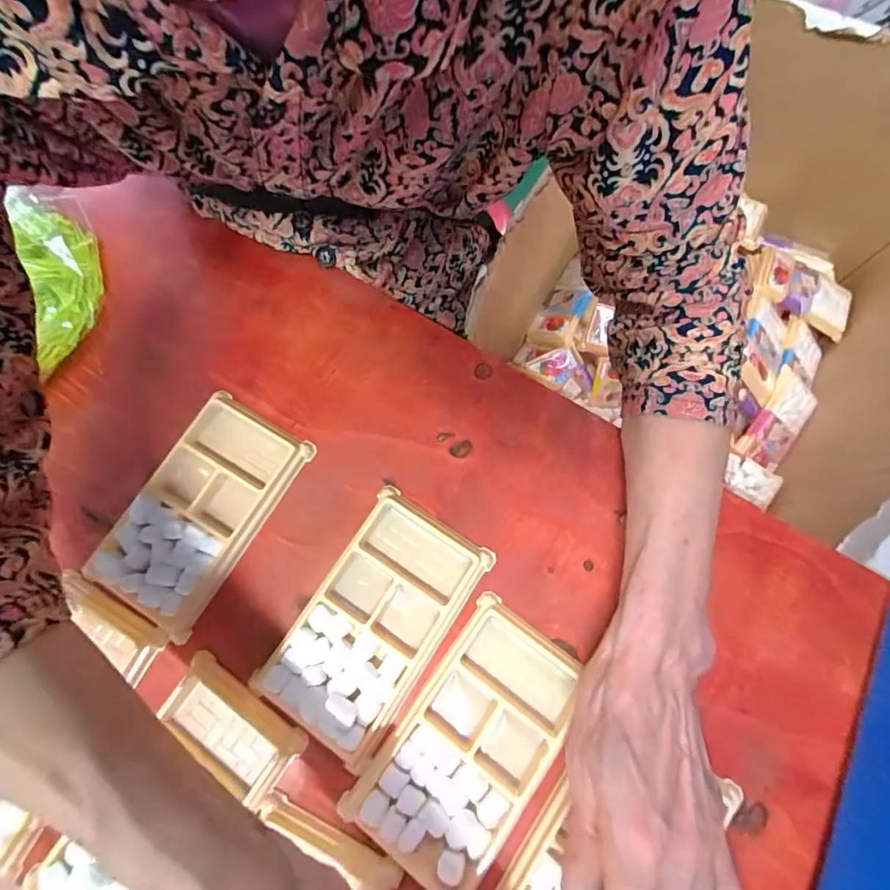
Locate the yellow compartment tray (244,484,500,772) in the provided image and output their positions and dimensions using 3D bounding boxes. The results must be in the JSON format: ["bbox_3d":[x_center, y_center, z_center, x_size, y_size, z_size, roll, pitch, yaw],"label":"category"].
[{"bbox_3d":[-0.042,0.102,0.270,0.077,0.013,0.139,33,77,11],"label":"yellow compartment tray"}]

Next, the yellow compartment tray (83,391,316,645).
[{"bbox_3d":[-0.151,0.040,0.292,0.075,0.014,0.134,30,76,10],"label":"yellow compartment tray"}]

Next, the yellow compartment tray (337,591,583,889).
[{"bbox_3d":[0.014,0.159,0.252,0.074,0.011,0.136,34,77,11],"label":"yellow compartment tray"}]

